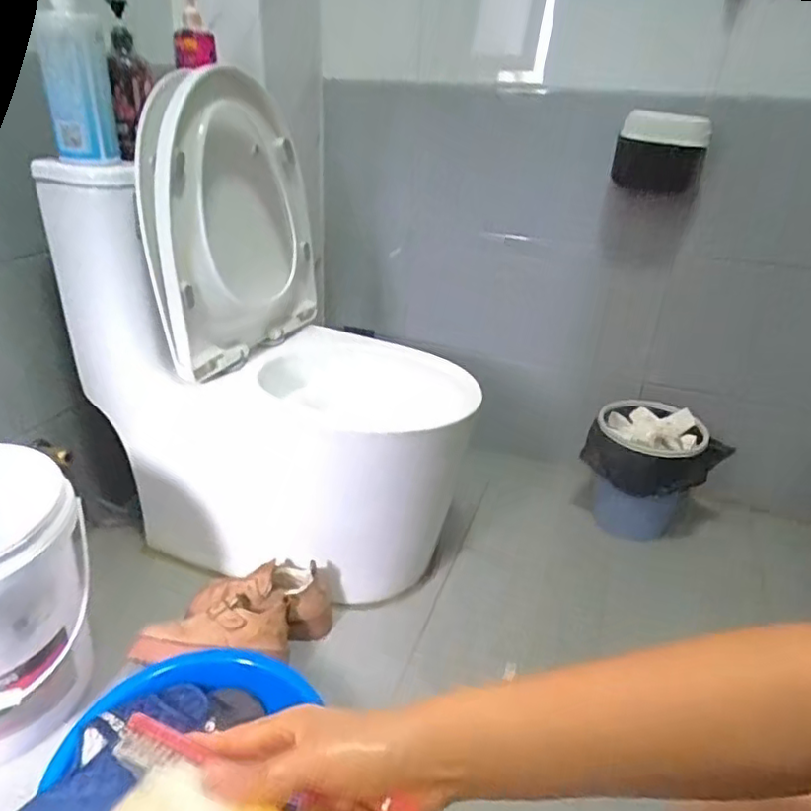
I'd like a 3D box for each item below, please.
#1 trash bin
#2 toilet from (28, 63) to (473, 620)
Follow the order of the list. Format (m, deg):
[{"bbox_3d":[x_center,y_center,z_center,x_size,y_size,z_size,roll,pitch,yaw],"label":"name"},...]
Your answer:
[{"bbox_3d":[0.523,0.152,1.332,0.268,0.260,0.215,10,28,14],"label":"trash bin"},{"bbox_3d":[-0.208,-0.105,1.100,0.600,0.764,0.394,13,28,19],"label":"toilet"}]

